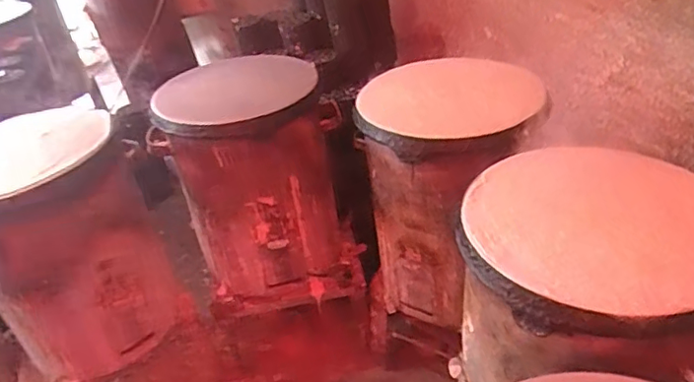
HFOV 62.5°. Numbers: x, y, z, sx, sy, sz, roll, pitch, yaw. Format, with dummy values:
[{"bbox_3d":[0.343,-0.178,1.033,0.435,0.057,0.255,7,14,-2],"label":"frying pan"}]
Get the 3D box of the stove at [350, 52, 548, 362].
[{"bbox_3d":[0.239,0.083,1.360,0.368,0.687,0.363,-5,34,3],"label":"stove"}]

